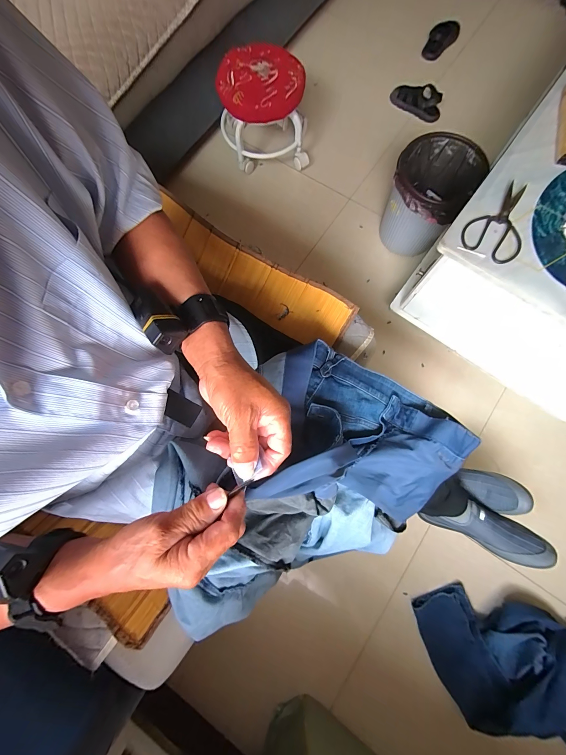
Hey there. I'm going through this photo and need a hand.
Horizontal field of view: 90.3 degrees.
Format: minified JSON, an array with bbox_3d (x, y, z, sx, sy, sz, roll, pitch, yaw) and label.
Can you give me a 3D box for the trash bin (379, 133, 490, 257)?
[{"bbox_3d":[0.434,-0.544,0.906,0.221,0.271,0.249,31,80,8],"label":"trash bin"}]

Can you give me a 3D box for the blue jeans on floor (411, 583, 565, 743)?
[{"bbox_3d":[0.725,0.827,0.715,0.798,0.087,0.352,30,80,8],"label":"blue jeans on floor"}]

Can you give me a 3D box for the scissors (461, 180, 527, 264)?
[{"bbox_3d":[0.465,-0.322,0.585,0.113,0.011,0.190,41,82,9],"label":"scissors"}]

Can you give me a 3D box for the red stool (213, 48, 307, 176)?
[{"bbox_3d":[-0.073,-0.921,1.005,0.294,0.263,0.250,-11,77,-1],"label":"red stool"}]

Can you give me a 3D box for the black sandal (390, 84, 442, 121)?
[{"bbox_3d":[0.527,-1.082,1.096,0.207,0.074,0.089,37,81,9],"label":"black sandal"}]

